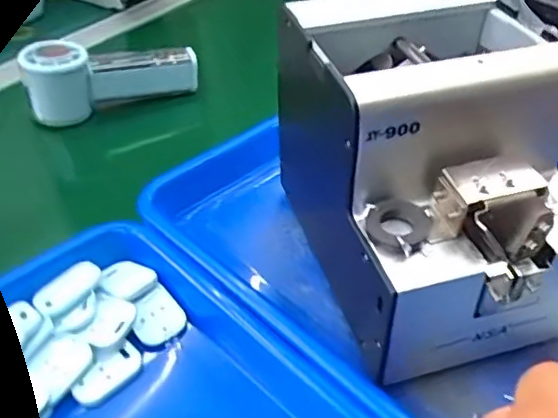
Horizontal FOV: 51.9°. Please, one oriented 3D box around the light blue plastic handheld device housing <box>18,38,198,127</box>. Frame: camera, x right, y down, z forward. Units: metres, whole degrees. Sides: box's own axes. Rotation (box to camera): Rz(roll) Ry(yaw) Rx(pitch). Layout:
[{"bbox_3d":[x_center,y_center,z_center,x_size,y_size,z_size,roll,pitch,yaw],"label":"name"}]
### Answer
[{"bbox_3d":[-0.151,-0.129,0.519,0.147,0.071,0.043,-16,42,-15],"label":"light blue plastic handheld device housing"}]

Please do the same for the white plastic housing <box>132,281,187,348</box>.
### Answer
[{"bbox_3d":[-0.072,0.063,0.337,0.030,0.005,0.032,-32,67,-22],"label":"white plastic housing"}]

